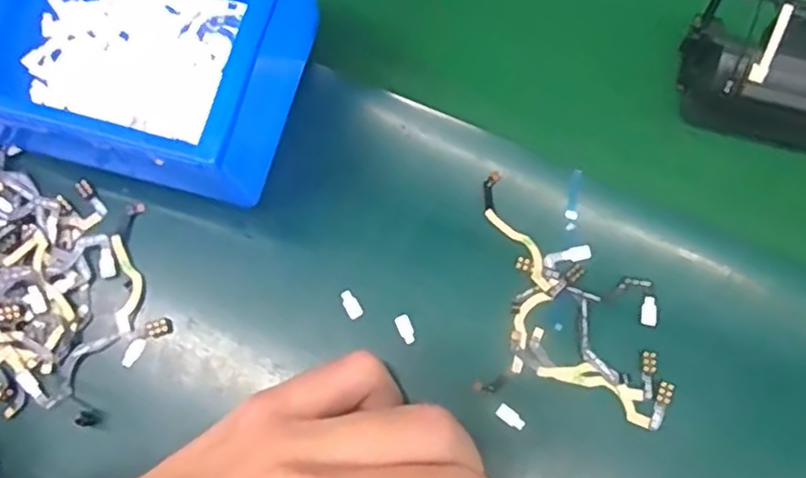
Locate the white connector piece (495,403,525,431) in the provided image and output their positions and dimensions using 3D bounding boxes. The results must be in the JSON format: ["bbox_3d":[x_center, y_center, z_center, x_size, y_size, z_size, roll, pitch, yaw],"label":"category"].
[{"bbox_3d":[0.039,0.064,0.235,0.011,0.004,0.005,36,77,11],"label":"white connector piece"}]

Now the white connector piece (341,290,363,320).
[{"bbox_3d":[-0.020,0.025,0.247,0.006,0.004,0.011,-31,75,-8],"label":"white connector piece"}]

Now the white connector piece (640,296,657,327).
[{"bbox_3d":[0.091,0.026,0.242,0.006,0.004,0.011,7,74,3],"label":"white connector piece"}]

